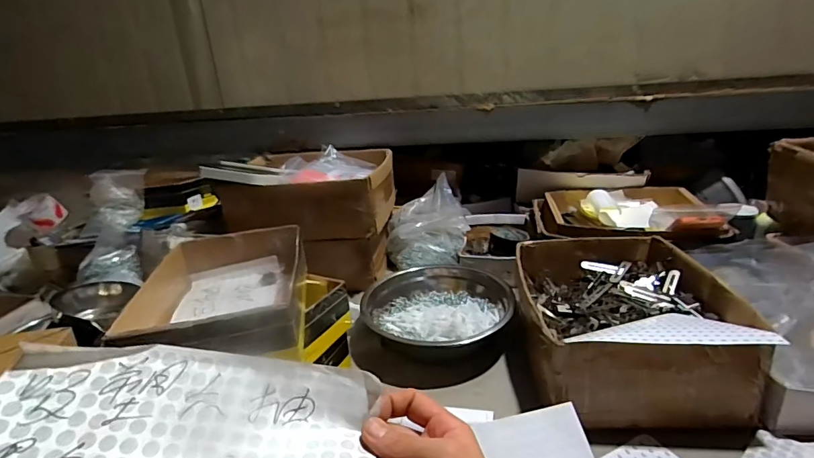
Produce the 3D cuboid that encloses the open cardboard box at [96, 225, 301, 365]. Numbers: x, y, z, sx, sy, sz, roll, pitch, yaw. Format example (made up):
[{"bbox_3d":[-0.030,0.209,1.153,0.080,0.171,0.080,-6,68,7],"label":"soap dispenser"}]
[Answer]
[{"bbox_3d":[-0.221,0.077,0.547,0.172,0.069,0.260,-8,21,-9],"label":"open cardboard box"}]

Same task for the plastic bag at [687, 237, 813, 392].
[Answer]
[{"bbox_3d":[0.512,0.086,0.607,0.125,0.138,0.295,1,22,15],"label":"plastic bag"}]

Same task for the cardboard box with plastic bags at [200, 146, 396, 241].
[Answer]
[{"bbox_3d":[-0.197,-0.083,0.929,0.319,0.132,0.253,-1,21,9],"label":"cardboard box with plastic bags"}]

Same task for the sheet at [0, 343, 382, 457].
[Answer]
[{"bbox_3d":[-0.141,0.126,0.277,0.233,0.029,0.119,8,35,-7],"label":"sheet"}]

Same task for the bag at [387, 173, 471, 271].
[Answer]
[{"bbox_3d":[0.045,-0.011,0.990,0.178,0.136,0.184,-2,21,6],"label":"bag"}]

